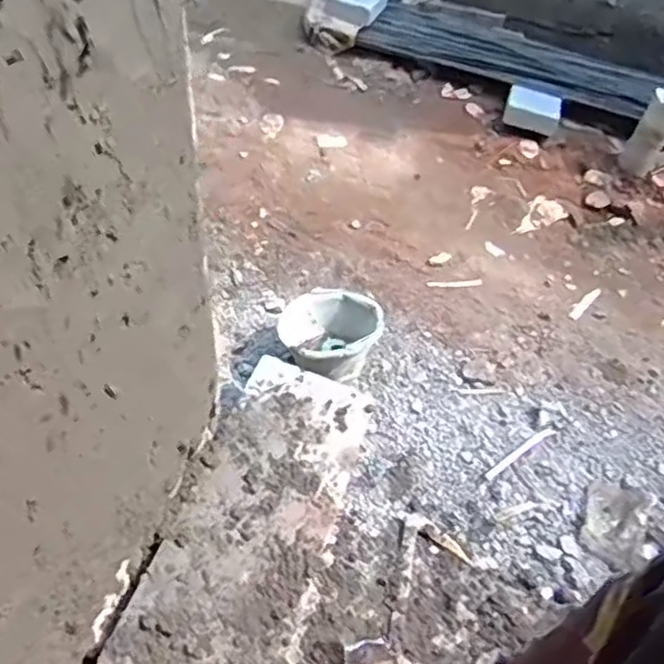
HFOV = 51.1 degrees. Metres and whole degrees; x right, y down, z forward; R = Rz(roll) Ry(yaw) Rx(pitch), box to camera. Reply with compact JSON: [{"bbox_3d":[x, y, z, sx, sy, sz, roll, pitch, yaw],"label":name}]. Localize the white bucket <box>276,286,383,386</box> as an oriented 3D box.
[{"bbox_3d":[-0.005,0.014,1.760,0.250,0.127,0.229,1,48,-1],"label":"white bucket"}]

